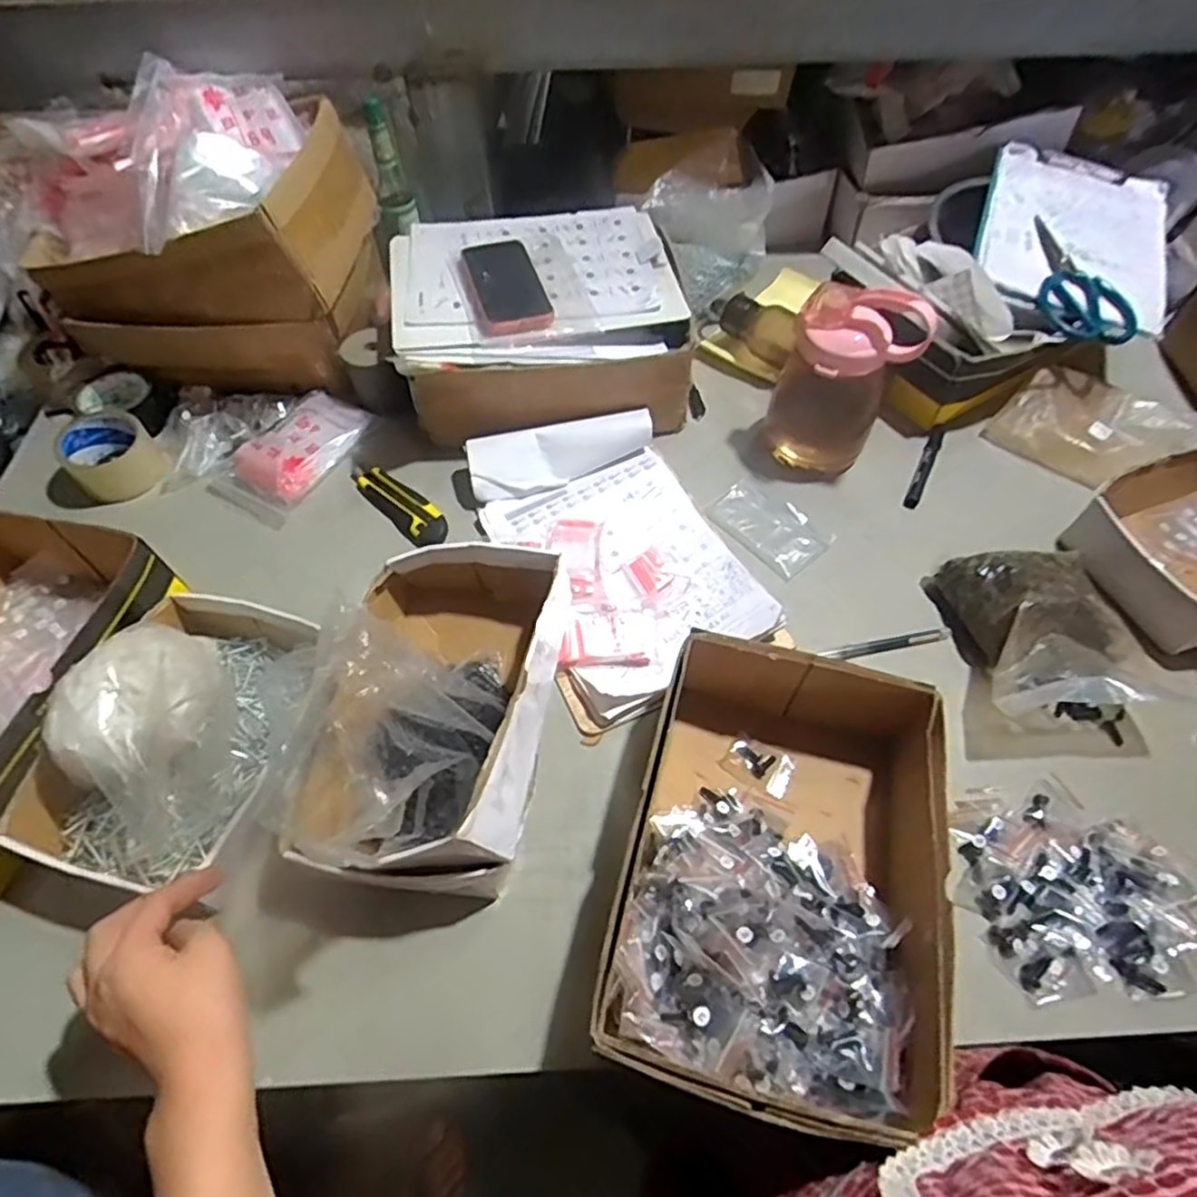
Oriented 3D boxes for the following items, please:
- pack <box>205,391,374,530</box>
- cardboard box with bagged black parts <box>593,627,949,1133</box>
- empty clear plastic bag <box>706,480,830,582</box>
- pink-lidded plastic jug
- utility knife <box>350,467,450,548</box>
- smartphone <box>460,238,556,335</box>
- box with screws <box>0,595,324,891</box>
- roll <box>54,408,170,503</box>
[{"bbox_3d":[-0.358,-0.177,0.802,0.120,0.033,0.188,25,60,17],"label":"pack"},{"bbox_3d":[0.134,0.199,0.515,0.214,0.092,0.307,12,57,9],"label":"cardboard box with bagged black parts"},{"bbox_3d":[0.187,-0.080,0.758,0.080,0.009,0.127,-35,62,-20],"label":"empty clear plastic bag"},{"bbox_3d":[0.267,-0.247,0.750,0.132,0.198,0.136,16,58,11],"label":"pink-lidded plastic jug"},{"bbox_3d":[-0.223,-0.109,0.768,0.044,0.017,0.159,-39,64,-22],"label":"utility knife"},{"bbox_3d":[-0.104,-0.352,0.768,0.078,0.011,0.167,-15,57,-9],"label":"smartphone"},{"bbox_3d":[-0.355,0.098,0.561,0.148,0.103,0.231,14,58,10],"label":"box with screws"},{"bbox_3d":[-0.550,-0.162,0.773,0.087,0.054,0.094,0,56,1],"label":"roll"}]

